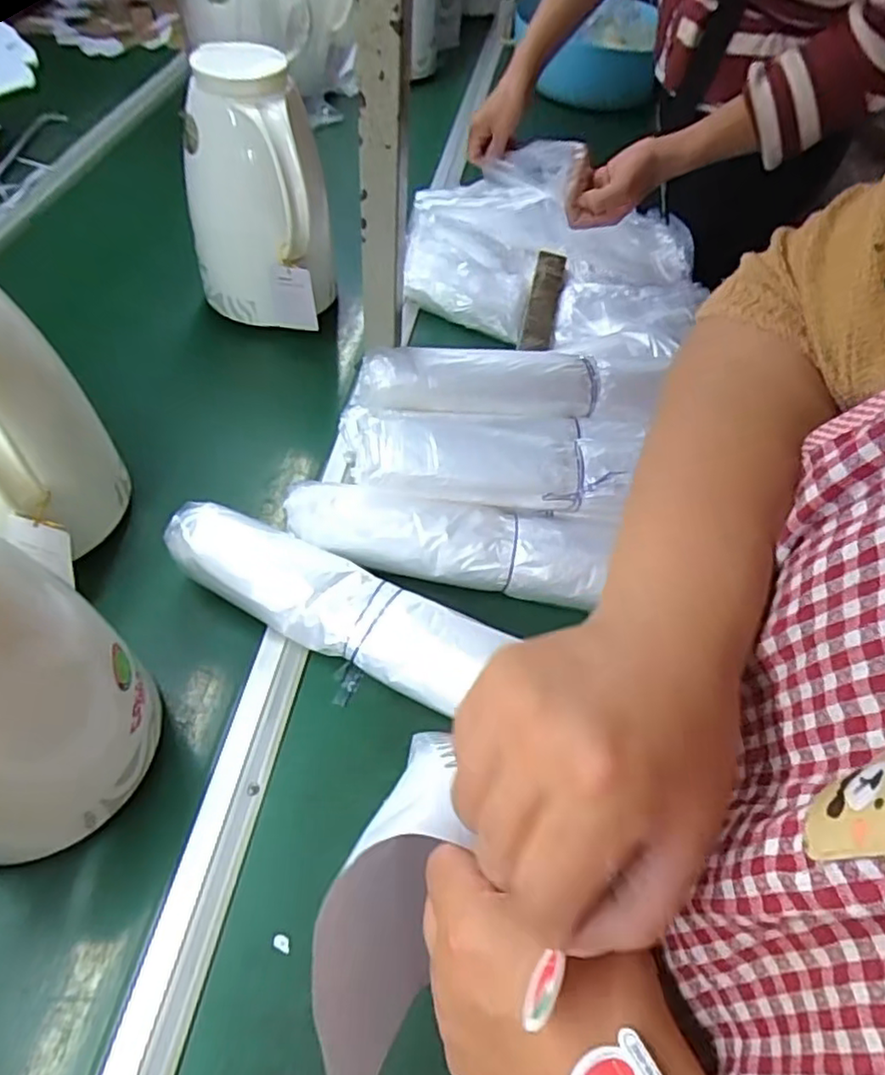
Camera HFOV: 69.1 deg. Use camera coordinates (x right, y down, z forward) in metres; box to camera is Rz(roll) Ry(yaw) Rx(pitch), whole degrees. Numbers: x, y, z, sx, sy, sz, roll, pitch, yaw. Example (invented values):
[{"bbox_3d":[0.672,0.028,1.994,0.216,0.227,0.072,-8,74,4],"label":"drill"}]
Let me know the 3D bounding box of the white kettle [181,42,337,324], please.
[{"bbox_3d":[-0.193,-0.365,0.693,0.134,0.234,0.111,16,54,6],"label":"white kettle"}]

